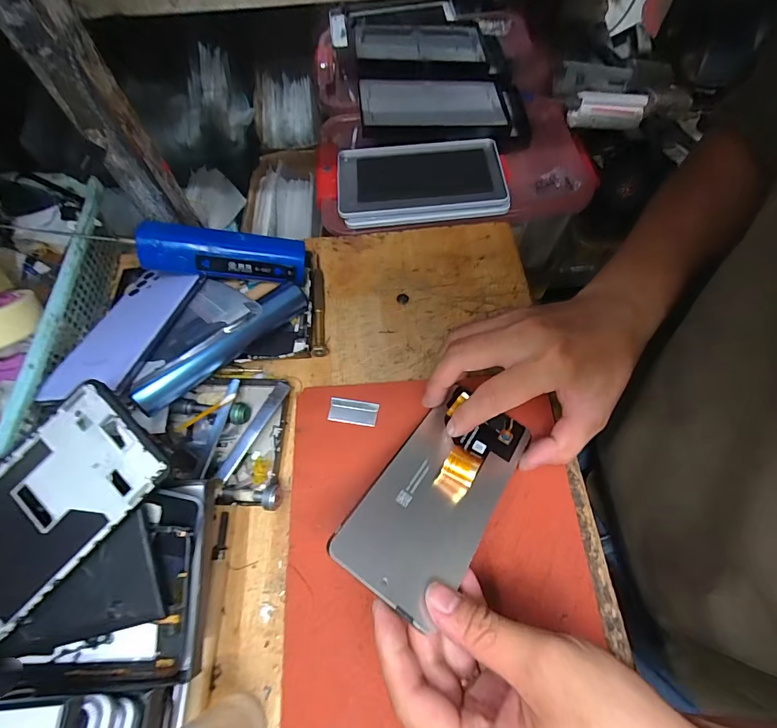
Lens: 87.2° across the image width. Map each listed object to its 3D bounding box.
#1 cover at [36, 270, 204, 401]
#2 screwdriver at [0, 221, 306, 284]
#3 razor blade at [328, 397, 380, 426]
[{"bbox_3d":[-0.201,-0.030,0.318,0.070,0.007,0.138,-2,46,8],"label":"cover"},{"bbox_3d":[-0.165,-0.095,0.339,0.186,0.029,0.033,3,63,-16],"label":"screwdriver"},{"bbox_3d":[-0.028,0.038,0.327,0.039,0.004,0.020,8,64,6],"label":"razor blade"}]

